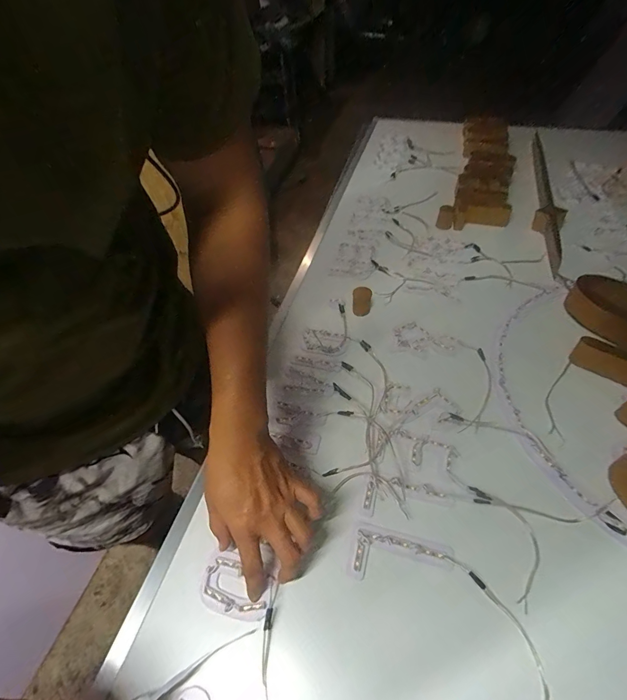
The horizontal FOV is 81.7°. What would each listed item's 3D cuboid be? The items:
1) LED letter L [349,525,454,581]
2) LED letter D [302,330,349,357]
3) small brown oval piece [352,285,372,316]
[{"bbox_3d":[0.097,0.232,0.400,0.107,0.005,0.053,9,52,11],"label":"LED letter L"},{"bbox_3d":[0.017,-0.014,0.595,0.075,0.012,0.051,10,52,11],"label":"LED letter D"},{"bbox_3d":[0.085,-0.087,0.636,0.029,0.041,0.029,-22,53,-15],"label":"small brown oval piece"}]

